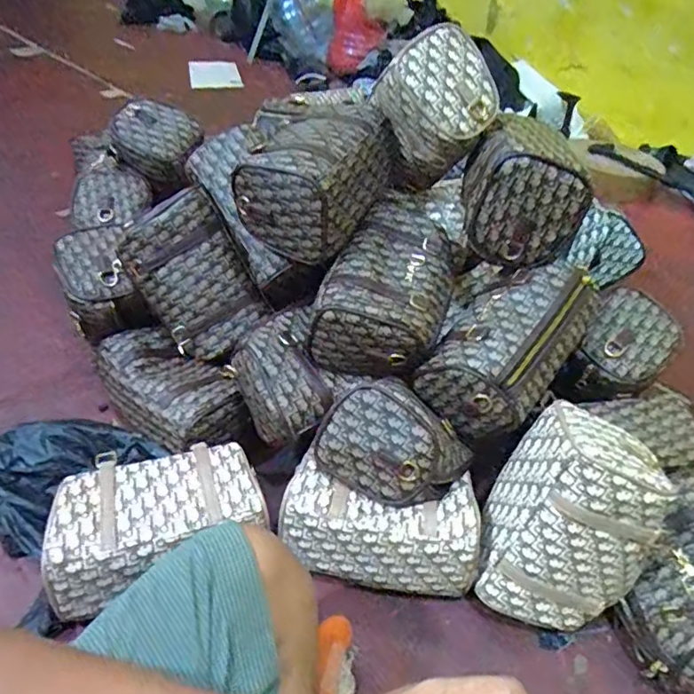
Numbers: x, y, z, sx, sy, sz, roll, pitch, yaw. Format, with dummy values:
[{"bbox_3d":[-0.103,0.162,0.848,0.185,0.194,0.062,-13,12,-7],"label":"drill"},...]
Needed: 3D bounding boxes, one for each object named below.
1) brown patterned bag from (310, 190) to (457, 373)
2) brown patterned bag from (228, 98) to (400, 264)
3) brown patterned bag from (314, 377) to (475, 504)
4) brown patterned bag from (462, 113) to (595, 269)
[{"bbox_3d":[0.057,-0.069,0.736,0.140,0.120,0.219,16,42,13],"label":"brown patterned bag"},{"bbox_3d":[-0.035,-0.215,0.741,0.136,0.123,0.201,19,43,16],"label":"brown patterned bag"},{"bbox_3d":[0.055,0.105,0.656,0.167,0.103,0.101,19,43,16],"label":"brown patterned bag"},{"bbox_3d":[0.217,-0.207,0.719,0.132,0.129,0.182,7,41,3],"label":"brown patterned bag"}]

